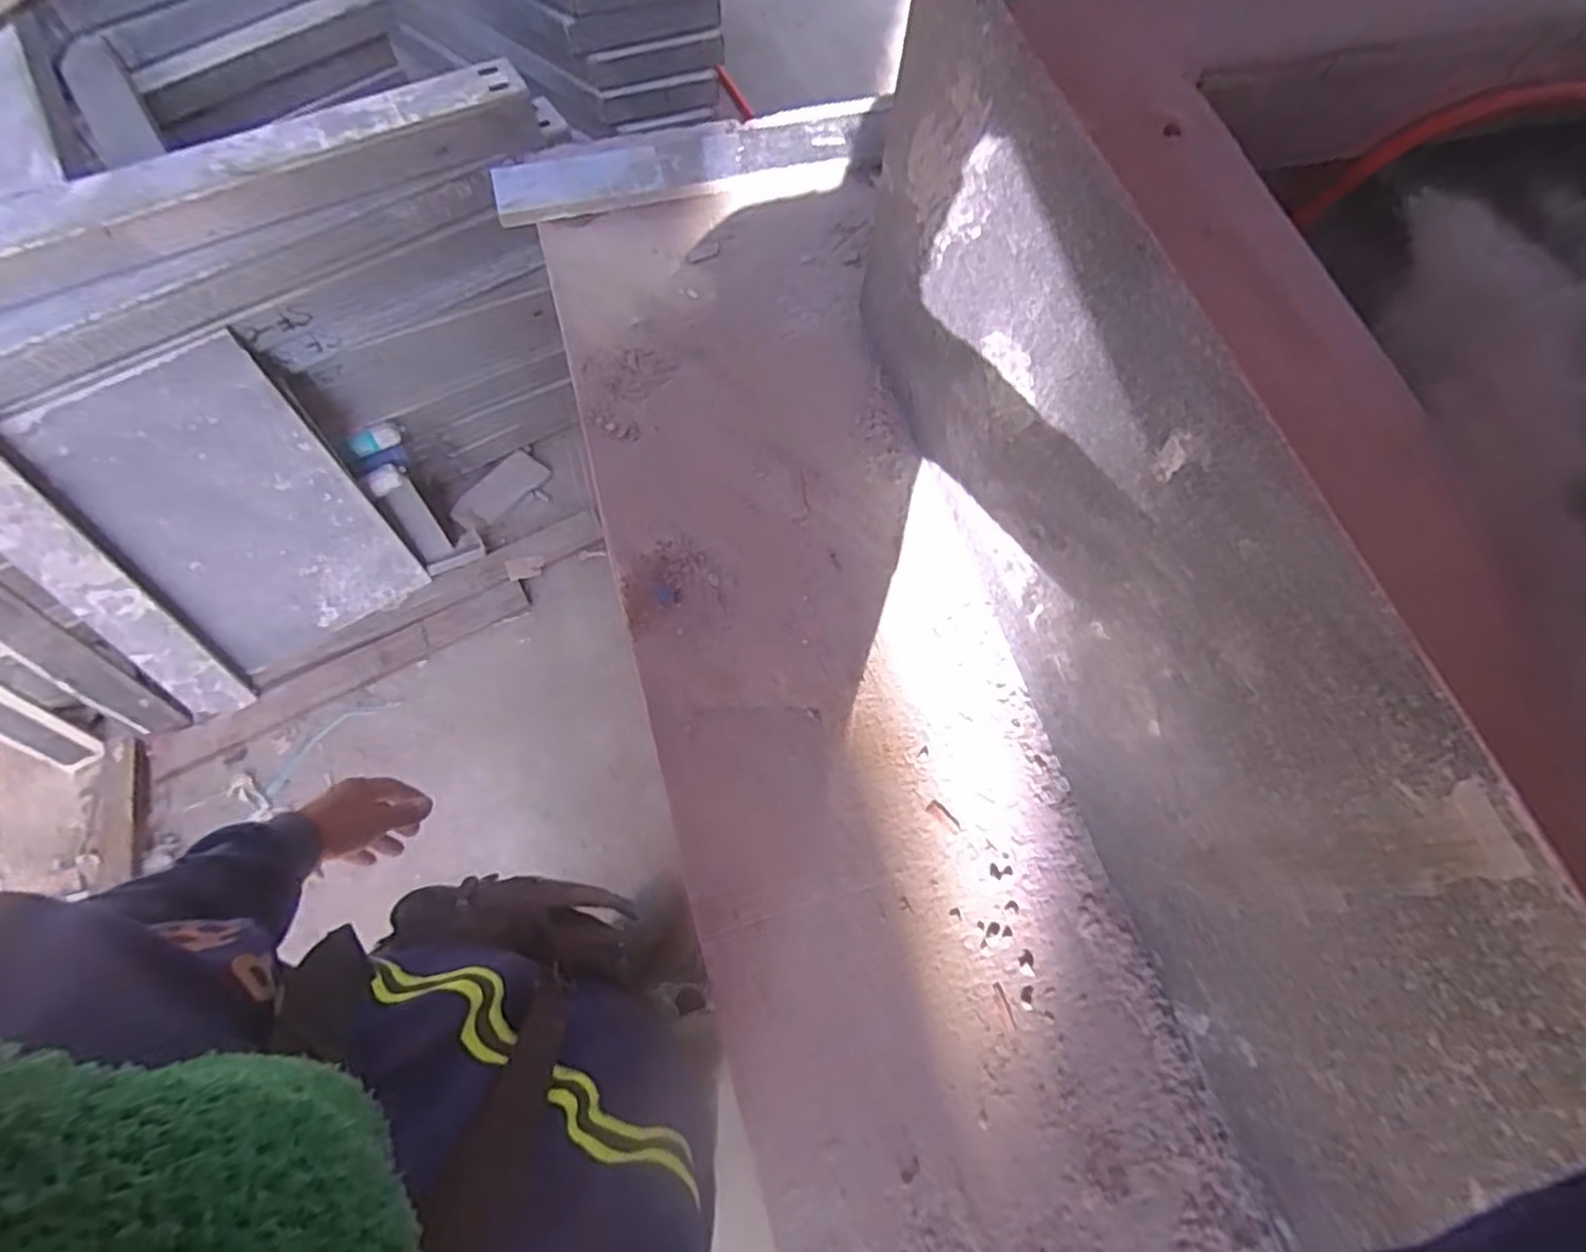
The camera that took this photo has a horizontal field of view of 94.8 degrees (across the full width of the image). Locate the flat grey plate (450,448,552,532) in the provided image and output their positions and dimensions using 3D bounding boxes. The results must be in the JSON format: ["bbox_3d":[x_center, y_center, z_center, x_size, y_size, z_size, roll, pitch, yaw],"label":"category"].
[{"bbox_3d":[-0.683,-0.313,1.699,0.099,0.017,0.229,41,72,14],"label":"flat grey plate"}]

